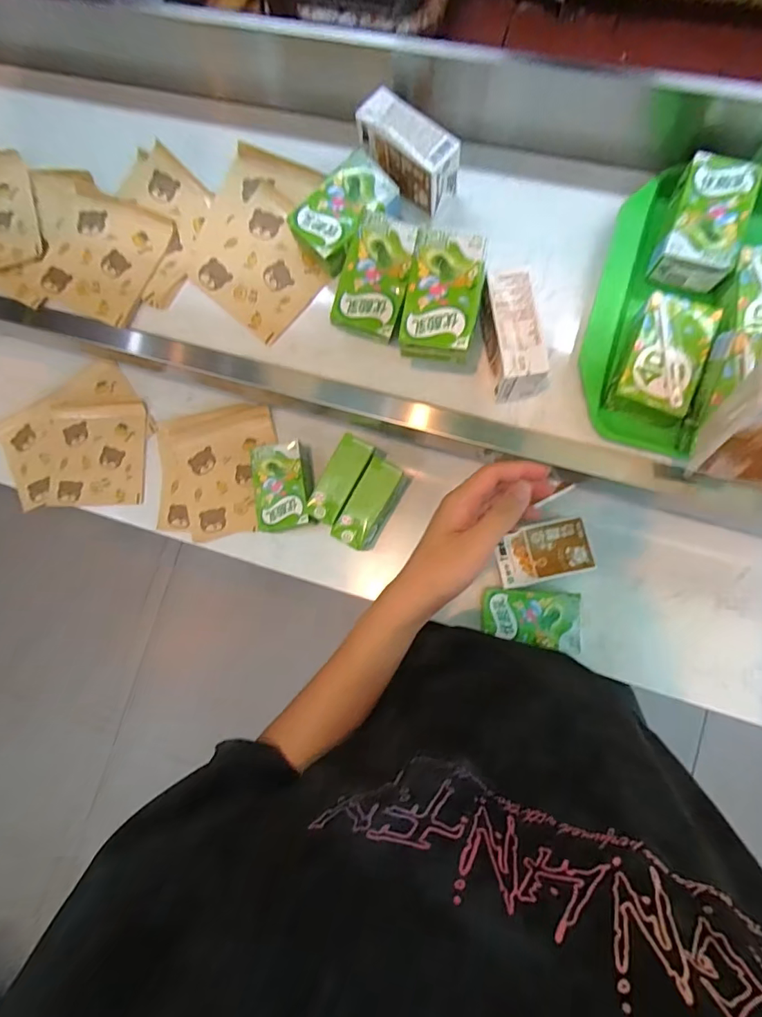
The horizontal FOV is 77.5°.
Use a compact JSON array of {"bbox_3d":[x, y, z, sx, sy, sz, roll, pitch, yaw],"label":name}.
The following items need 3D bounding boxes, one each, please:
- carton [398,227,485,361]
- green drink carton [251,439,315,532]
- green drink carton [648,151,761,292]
[{"bbox_3d":[0.058,-0.193,0.442,0.064,0.038,0.110,11,85,8],"label":"carton"},{"bbox_3d":[-0.122,-0.030,0.611,0.069,0.043,0.109,-7,83,6],"label":"green drink carton"},{"bbox_3d":[0.314,-0.276,0.462,0.066,0.041,0.106,19,86,9],"label":"green drink carton"}]

